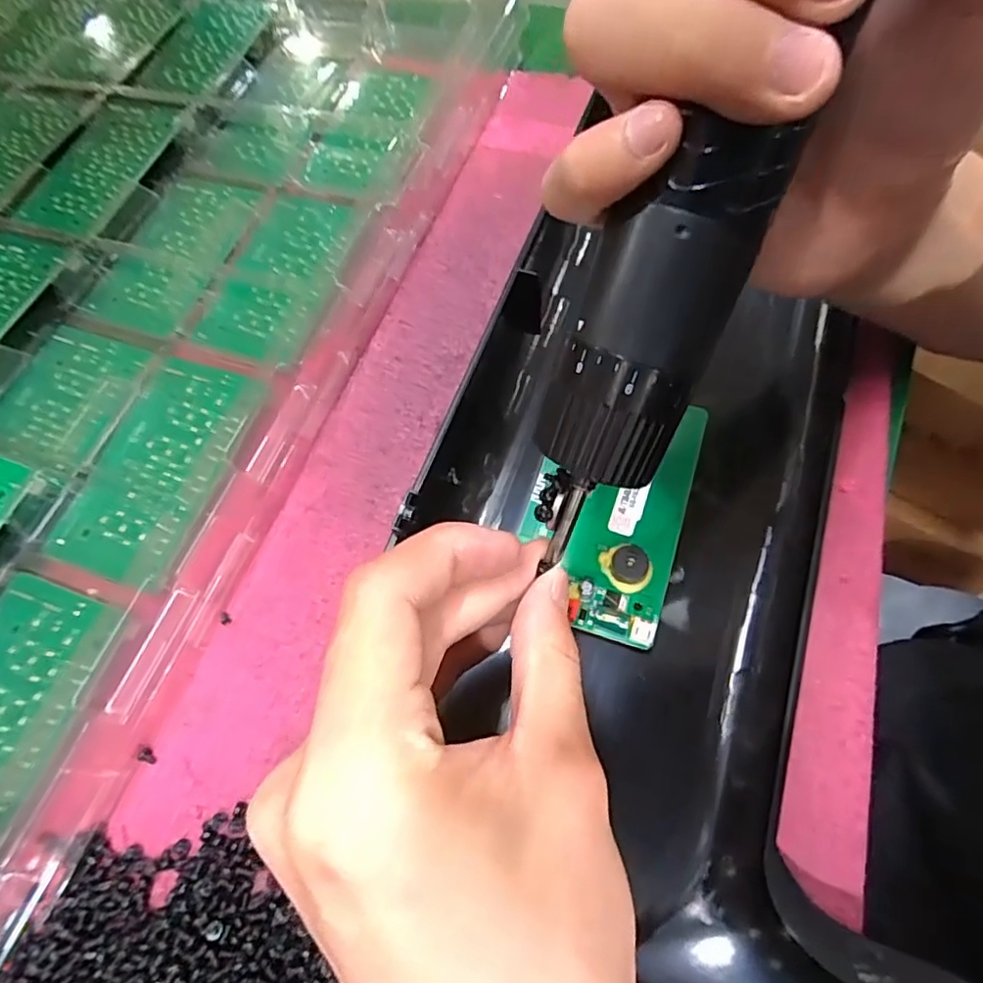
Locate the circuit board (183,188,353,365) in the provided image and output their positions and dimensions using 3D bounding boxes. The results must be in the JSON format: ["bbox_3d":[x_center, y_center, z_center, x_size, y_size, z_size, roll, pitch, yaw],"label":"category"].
[{"bbox_3d":[-0.112,-0.115,0.311,0.054,0.007,0.104,13,68,10],"label":"circuit board"}]

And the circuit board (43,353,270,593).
[{"bbox_3d":[-0.150,-0.013,0.269,0.058,0.006,0.106,15,68,11],"label":"circuit board"}]

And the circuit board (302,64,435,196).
[{"bbox_3d":[-0.075,-0.218,0.356,0.056,0.004,0.108,13,68,10],"label":"circuit board"}]

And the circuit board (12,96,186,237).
[{"bbox_3d":[-0.231,-0.194,0.353,0.064,0.007,0.111,10,67,9],"label":"circuit board"}]

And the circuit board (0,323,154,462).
[{"bbox_3d":[-0.207,-0.050,0.291,0.062,0.004,0.065,16,68,11],"label":"circuit board"}]

